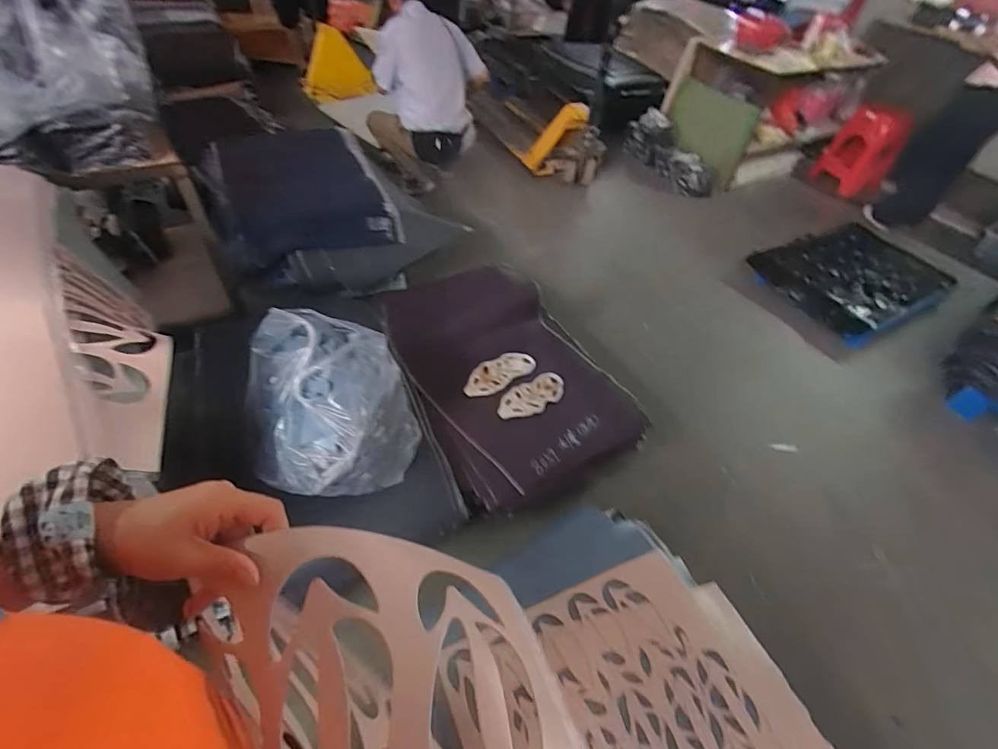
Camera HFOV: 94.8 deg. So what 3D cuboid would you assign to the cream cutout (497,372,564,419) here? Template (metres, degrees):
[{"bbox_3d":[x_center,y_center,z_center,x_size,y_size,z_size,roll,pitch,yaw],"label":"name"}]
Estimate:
[{"bbox_3d":[0.103,0.073,1.449,0.236,0.008,0.110,-28,64,-22],"label":"cream cutout"}]

